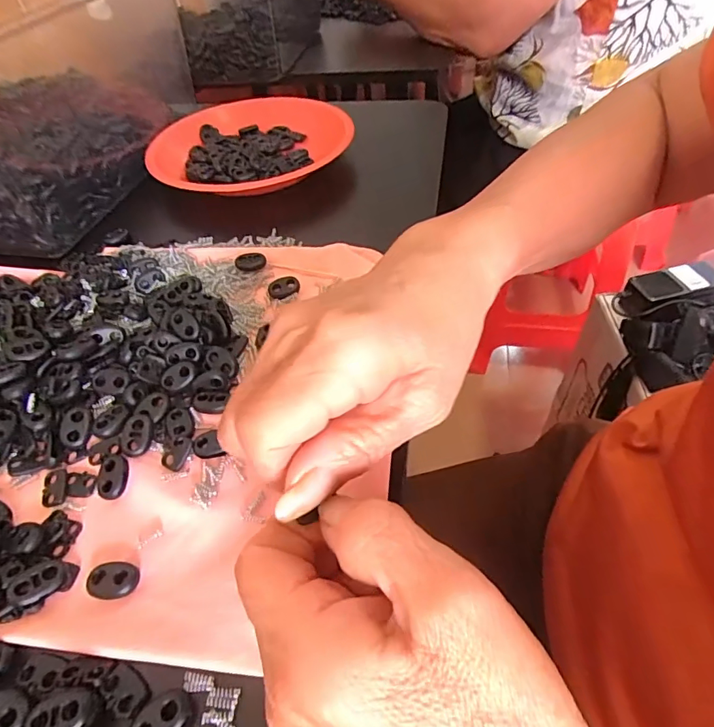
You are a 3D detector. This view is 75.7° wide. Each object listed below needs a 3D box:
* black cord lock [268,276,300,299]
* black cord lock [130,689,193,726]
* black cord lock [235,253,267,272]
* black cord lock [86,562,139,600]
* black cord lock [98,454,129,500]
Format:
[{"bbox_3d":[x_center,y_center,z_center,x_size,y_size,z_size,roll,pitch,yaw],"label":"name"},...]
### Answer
[{"bbox_3d":[-0.051,-0.053,0.317,0.021,0.005,0.013,-20,50,-11],"label":"black cord lock"},{"bbox_3d":[-0.071,0.128,0.165,0.021,0.005,0.016,-22,50,-13],"label":"black cord lock"},{"bbox_3d":[-0.077,-0.073,0.333,0.021,0.010,0.013,-19,49,-10],"label":"black cord lock"},{"bbox_3d":[-0.106,0.094,0.199,0.020,0.005,0.015,-2,49,5],"label":"black cord lock"},{"bbox_3d":[-0.122,0.056,0.230,0.013,0.006,0.021,-10,48,-3],"label":"black cord lock"}]

